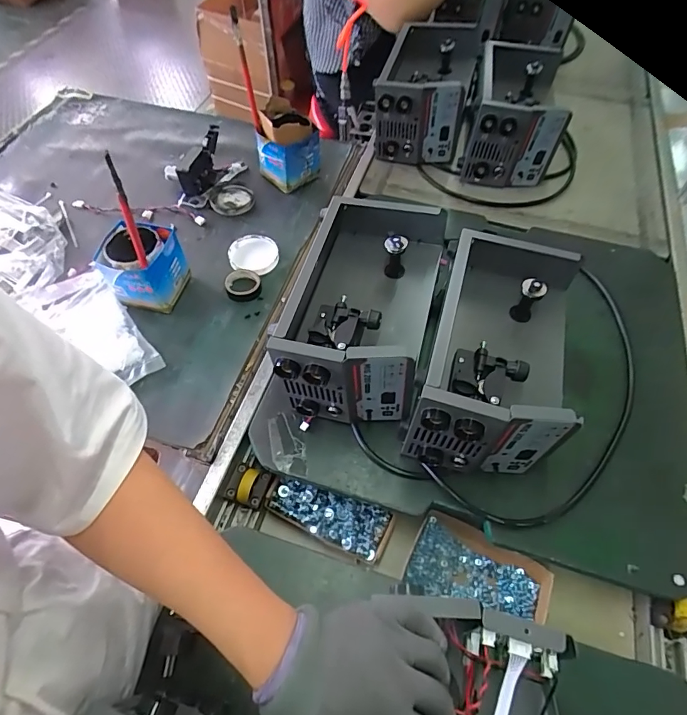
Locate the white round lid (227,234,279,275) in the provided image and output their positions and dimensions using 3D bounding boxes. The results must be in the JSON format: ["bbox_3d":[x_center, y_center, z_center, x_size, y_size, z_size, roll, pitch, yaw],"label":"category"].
[{"bbox_3d":[-0.161,-0.184,0.795,0.085,0.016,0.084,1,56,-1],"label":"white round lid"}]

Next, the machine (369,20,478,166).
[{"bbox_3d":[0.181,-0.590,0.997,0.188,0.167,0.305,11,58,6],"label":"machine"}]

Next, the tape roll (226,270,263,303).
[{"bbox_3d":[-0.169,-0.122,0.756,0.058,0.021,0.056,1,56,-1],"label":"tape roll"}]

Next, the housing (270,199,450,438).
[{"bbox_3d":[0.021,-0.066,0.634,0.197,0.169,0.290,11,57,5],"label":"housing"}]

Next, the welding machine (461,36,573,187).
[{"bbox_3d":[0.375,-0.533,0.977,0.180,0.157,0.334,13,57,7],"label":"welding machine"}]

